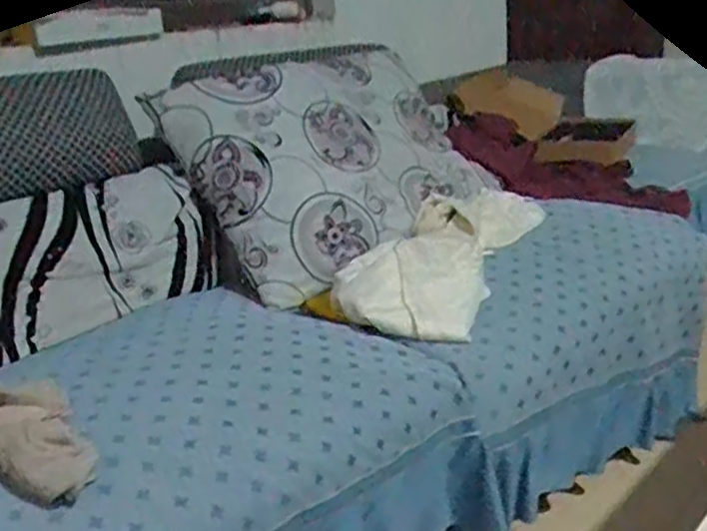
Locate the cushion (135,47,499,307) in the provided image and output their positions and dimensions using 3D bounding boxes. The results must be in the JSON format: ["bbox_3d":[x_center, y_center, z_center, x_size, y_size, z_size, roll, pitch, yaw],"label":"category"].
[{"bbox_3d":[-0.048,-0.302,1.677,0.741,0.594,0.146,-30,-10,-40],"label":"cushion"}]

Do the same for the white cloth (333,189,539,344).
[{"bbox_3d":[0.194,-0.045,1.493,0.270,0.062,0.571,27,41,14],"label":"white cloth"}]

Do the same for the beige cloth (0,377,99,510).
[{"bbox_3d":[-0.431,0.225,0.904,0.171,0.083,0.232,-16,23,-30],"label":"beige cloth"}]

